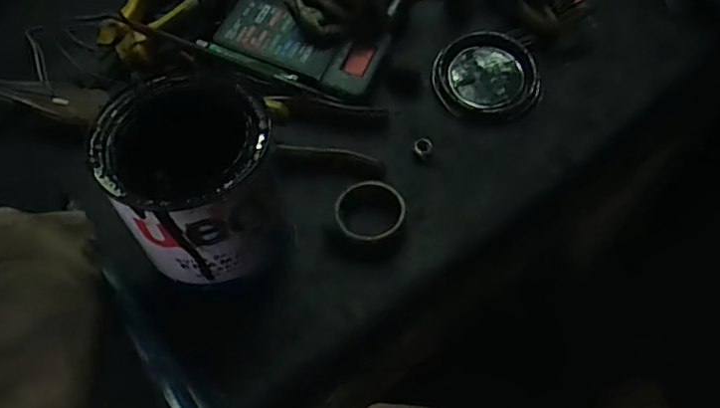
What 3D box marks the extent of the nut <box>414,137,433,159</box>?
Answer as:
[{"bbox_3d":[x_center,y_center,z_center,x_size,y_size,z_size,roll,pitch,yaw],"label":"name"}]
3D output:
[{"bbox_3d":[0.043,-0.038,0.385,0.012,0.008,0.013,1,57,-1],"label":"nut"}]

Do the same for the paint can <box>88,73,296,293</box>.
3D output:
[{"bbox_3d":[-0.083,-0.010,0.291,0.077,0.085,0.082,1,57,-1],"label":"paint can"}]

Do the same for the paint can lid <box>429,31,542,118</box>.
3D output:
[{"bbox_3d":[0.090,-0.091,0.406,0.070,0.009,0.066,-1,68,2],"label":"paint can lid"}]

